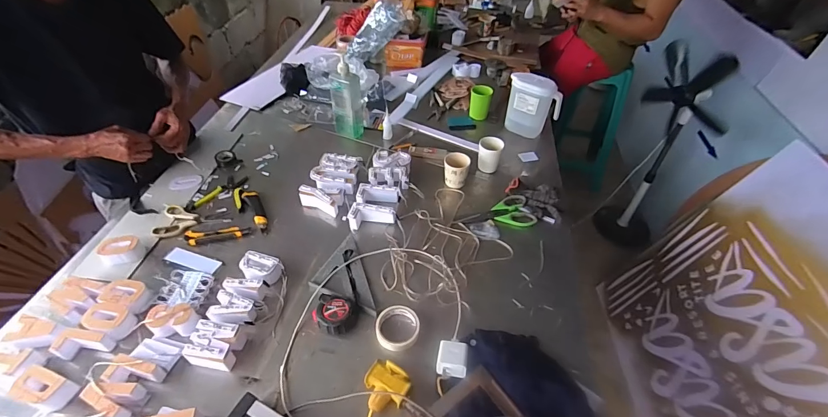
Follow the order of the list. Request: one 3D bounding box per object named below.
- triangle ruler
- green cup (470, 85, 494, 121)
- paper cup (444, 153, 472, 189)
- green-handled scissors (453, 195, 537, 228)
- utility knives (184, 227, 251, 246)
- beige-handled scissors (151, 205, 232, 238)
[{"bbox_3d":[-0.173,0.164,0.878,0.122,0.019,0.233,-12,41,-16],"label":"triangle ruler"},{"bbox_3d":[0.241,-0.385,1.366,0.077,0.093,0.083,8,46,4],"label":"green cup"},{"bbox_3d":[0.122,-0.106,1.101,0.072,0.083,0.073,2,46,-2],"label":"paper cup"},{"bbox_3d":[0.226,0.020,1.017,0.214,0.017,0.100,-12,48,-15],"label":"green-handled scissors"},{"bbox_3d":[-0.495,0.068,0.949,0.158,0.014,0.042,-3,47,-6],"label":"utility knives"},{"bbox_3d":[-0.574,0.024,0.996,0.180,0.013,0.114,-4,47,-7],"label":"beige-handled scissors"}]

